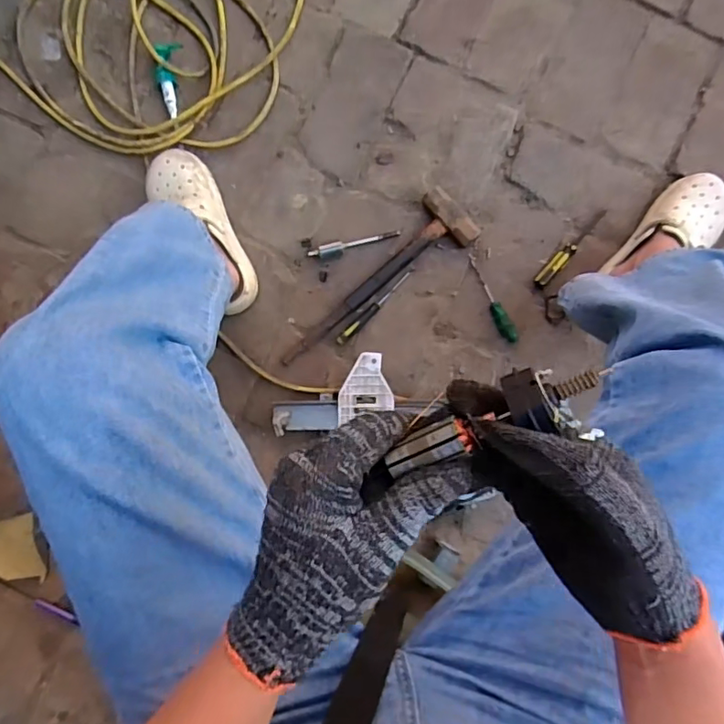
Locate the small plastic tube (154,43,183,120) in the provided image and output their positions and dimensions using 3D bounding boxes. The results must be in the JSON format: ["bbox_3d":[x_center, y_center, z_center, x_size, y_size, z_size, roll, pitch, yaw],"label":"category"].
[{"bbox_3d":[-0.310,-0.450,0.867,0.037,0.020,0.121,2,89,2],"label":"small plastic tube"}]

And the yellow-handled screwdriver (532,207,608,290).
[{"bbox_3d":[0.332,-0.179,0.855,0.162,0.018,0.023,-44,88,0],"label":"yellow-handled screwdriver"}]

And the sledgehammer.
[{"bbox_3d":[0.029,-0.110,0.847,0.101,0.038,0.367,43,90,2],"label":"sledgehammer"}]

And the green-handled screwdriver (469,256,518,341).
[{"bbox_3d":[0.205,-0.100,0.859,0.024,0.018,0.153,-27,88,1],"label":"green-handled screwdriver"}]

